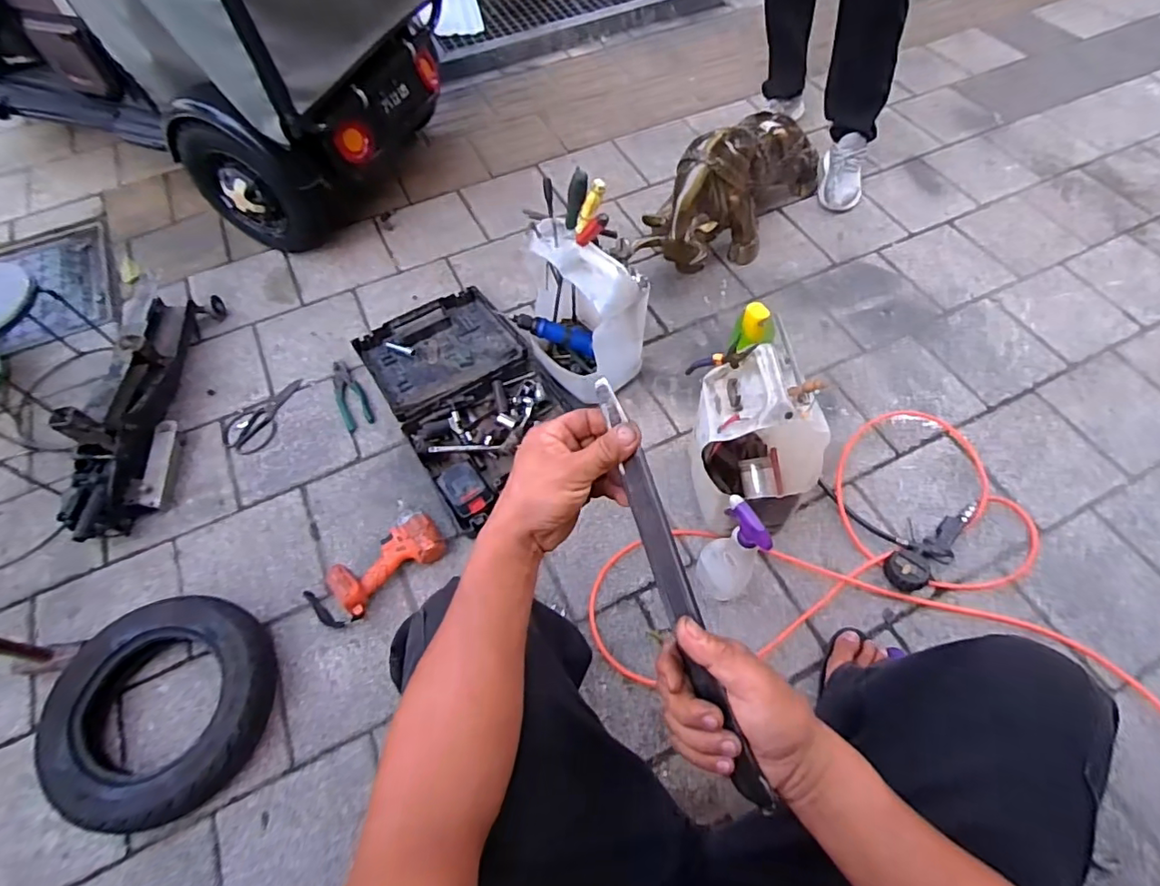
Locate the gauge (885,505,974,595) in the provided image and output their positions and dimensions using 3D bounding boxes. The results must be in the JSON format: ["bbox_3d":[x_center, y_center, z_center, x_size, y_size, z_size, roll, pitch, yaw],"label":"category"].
[{"bbox_3d":[0.650,0.180,1.033,0.089,0.045,0.238,38,67,21],"label":"gauge"}]

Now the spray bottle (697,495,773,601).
[{"bbox_3d":[0.243,0.181,0.903,0.086,0.276,0.073,31,65,16],"label":"spray bottle"}]

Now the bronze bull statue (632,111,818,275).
[{"bbox_3d":[0.388,-0.612,1.361,0.642,0.297,0.199,-35,65,-28],"label":"bronze bull statue"}]

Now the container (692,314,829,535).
[{"bbox_3d":[0.305,0.006,0.998,0.200,0.341,0.240,-12,60,-5],"label":"container"}]

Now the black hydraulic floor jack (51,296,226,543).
[{"bbox_3d":[-0.923,-0.100,1.190,0.147,0.205,0.618,-1,60,1],"label":"black hydraulic floor jack"}]

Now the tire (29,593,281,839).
[{"bbox_3d":[-0.704,0.409,0.904,0.393,0.125,0.315,10,64,9],"label":"tire"}]

